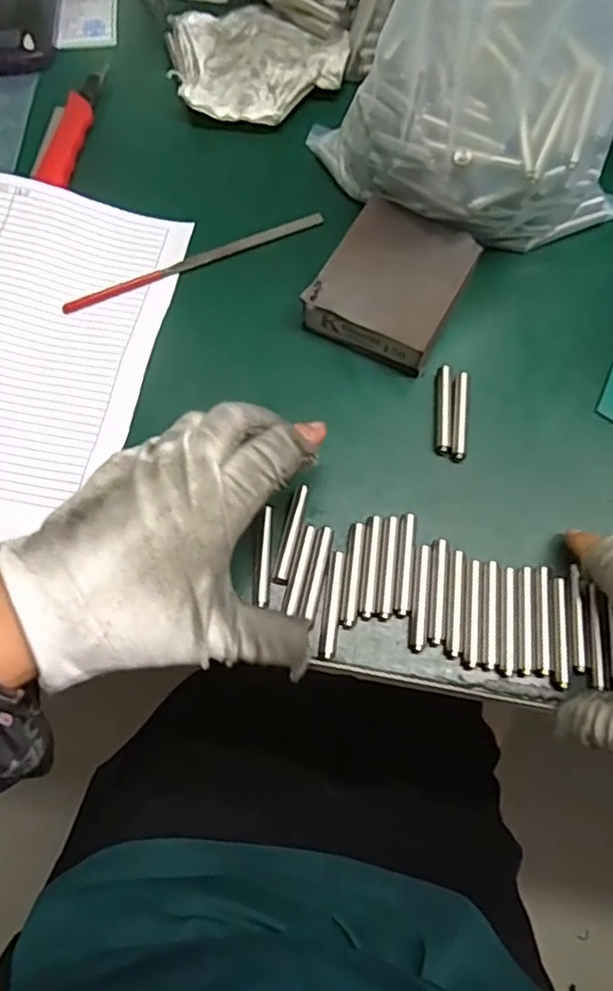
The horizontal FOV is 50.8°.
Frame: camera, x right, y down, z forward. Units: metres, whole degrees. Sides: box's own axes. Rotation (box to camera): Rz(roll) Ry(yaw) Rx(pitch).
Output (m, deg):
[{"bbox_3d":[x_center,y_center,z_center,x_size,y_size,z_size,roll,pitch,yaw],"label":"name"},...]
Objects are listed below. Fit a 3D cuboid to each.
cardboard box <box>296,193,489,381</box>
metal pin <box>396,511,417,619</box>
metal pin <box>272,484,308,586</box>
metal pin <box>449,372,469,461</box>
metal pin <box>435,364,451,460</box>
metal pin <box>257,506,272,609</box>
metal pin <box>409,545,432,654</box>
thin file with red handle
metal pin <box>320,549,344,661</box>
[{"bbox_3d":[0.048,-0.114,0.352,0.070,0.026,0.081,27,70,10],"label":"cardboard box"},{"bbox_3d":[0.046,0.030,0.298,0.007,0.004,0.048,7,68,2],"label":"metal pin"},{"bbox_3d":[-0.007,0.017,0.304,0.007,0.004,0.049,12,68,4],"label":"metal pin"},{"bbox_3d":[0.079,-0.040,0.332,0.008,0.007,0.049,7,68,2],"label":"metal pin"},{"bbox_3d":[0.071,-0.044,0.333,0.007,0.007,0.049,5,68,1],"label":"metal pin"},{"bbox_3d":[-0.019,0.028,0.302,0.005,0.004,0.047,2,69,0],"label":"metal pin"},{"bbox_3d":[0.052,0.046,0.292,0.006,0.004,0.048,7,68,2],"label":"metal pin"},{"bbox_3d":[-0.063,-0.135,0.370,0.156,0.004,0.009,-22,70,-9],"label":"thin file with red handle"},{"bbox_3d":[0.012,0.049,0.291,0.006,0.004,0.048,8,68,2],"label":"metal pin"}]

